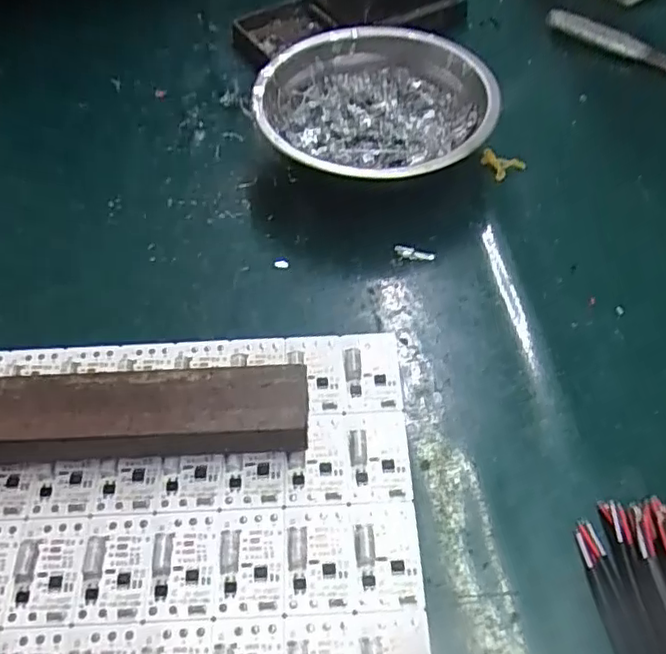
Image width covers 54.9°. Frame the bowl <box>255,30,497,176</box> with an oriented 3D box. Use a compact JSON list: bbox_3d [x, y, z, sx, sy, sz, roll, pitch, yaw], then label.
[{"bbox_3d":[0.023,-0.113,0.352,0.122,0.043,0.119,-1,55,1],"label":"bowl"}]

